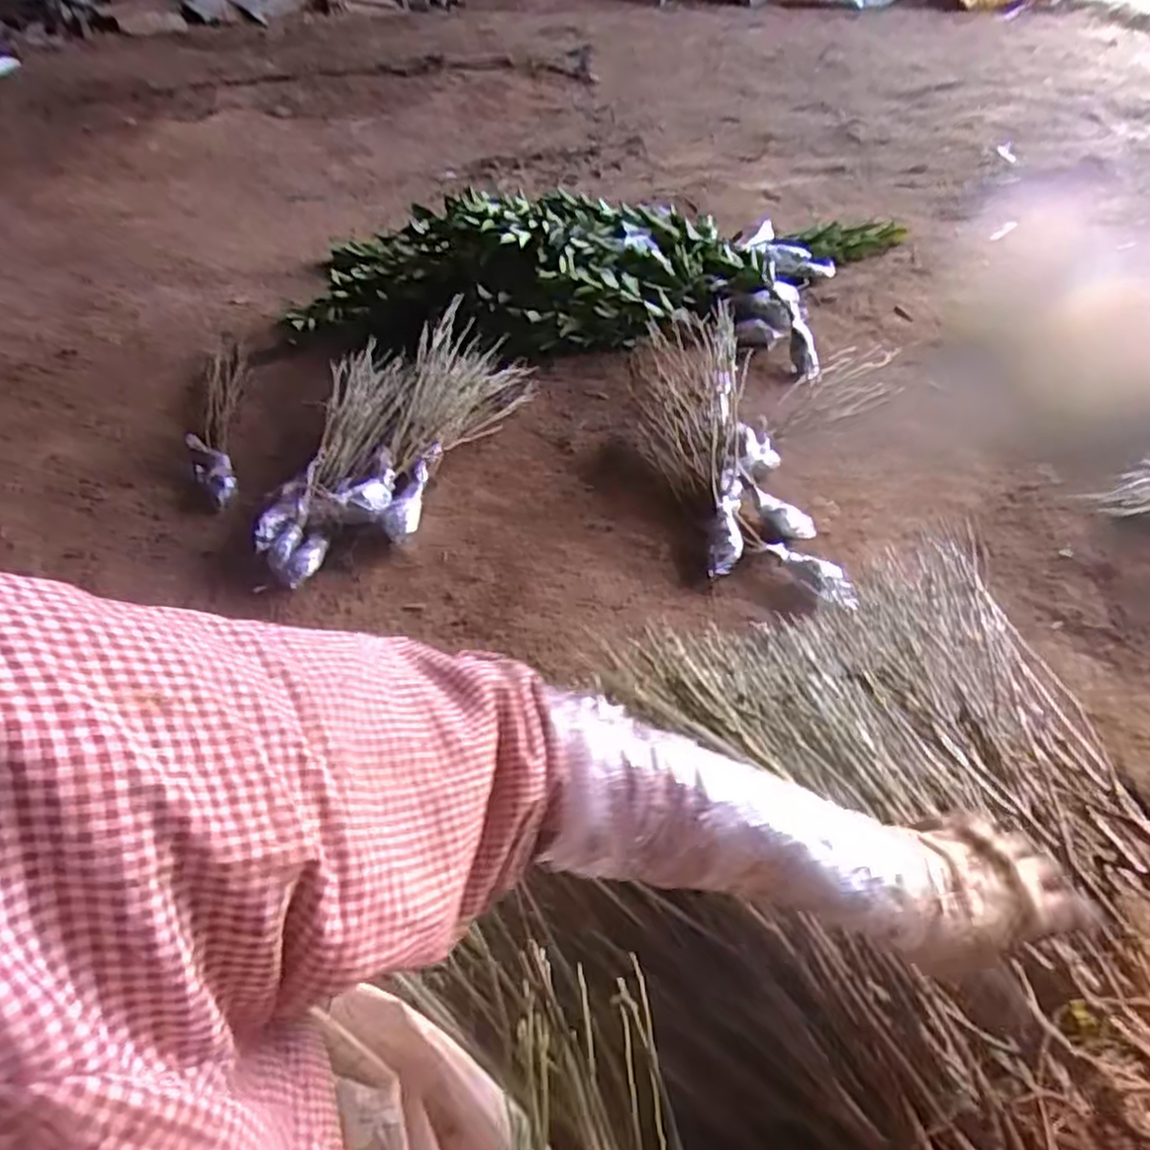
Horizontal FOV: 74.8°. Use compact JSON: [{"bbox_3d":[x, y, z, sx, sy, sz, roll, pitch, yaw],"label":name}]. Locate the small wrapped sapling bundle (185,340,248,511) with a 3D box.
[{"bbox_3d":[-0.712,-0.319,1.503,0.091,0.052,0.517,-8,48,-7],"label":"small wrapped sapling bundle"}]

